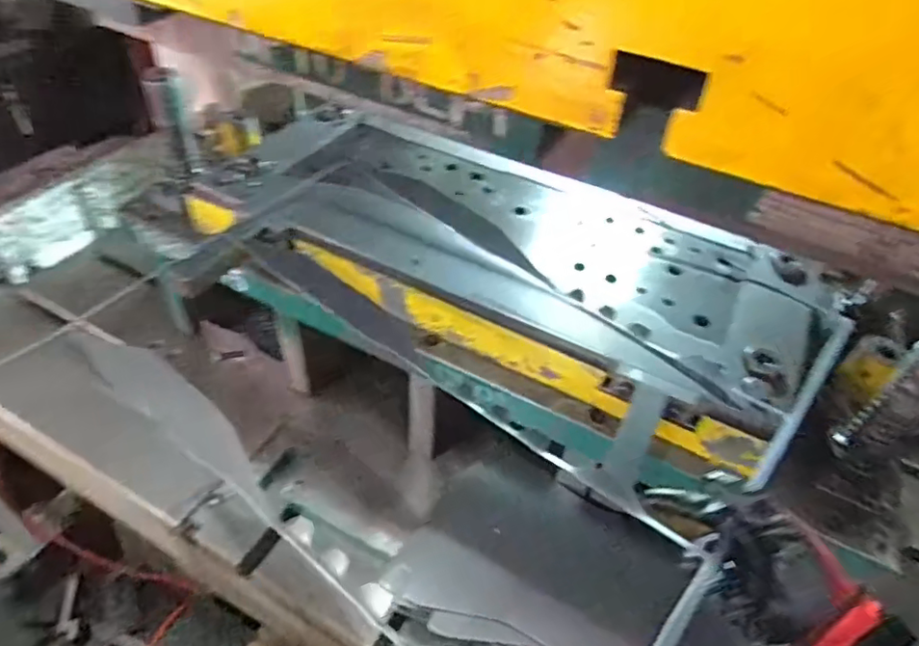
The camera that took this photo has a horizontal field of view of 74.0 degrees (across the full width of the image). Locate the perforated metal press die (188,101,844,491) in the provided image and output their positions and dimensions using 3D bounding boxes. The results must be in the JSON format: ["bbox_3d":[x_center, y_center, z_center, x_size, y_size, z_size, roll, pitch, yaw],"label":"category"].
[{"bbox_3d":[0.027,-0.062,0.763,0.747,0.137,0.279,23,47,17],"label":"perforated metal press die"}]

